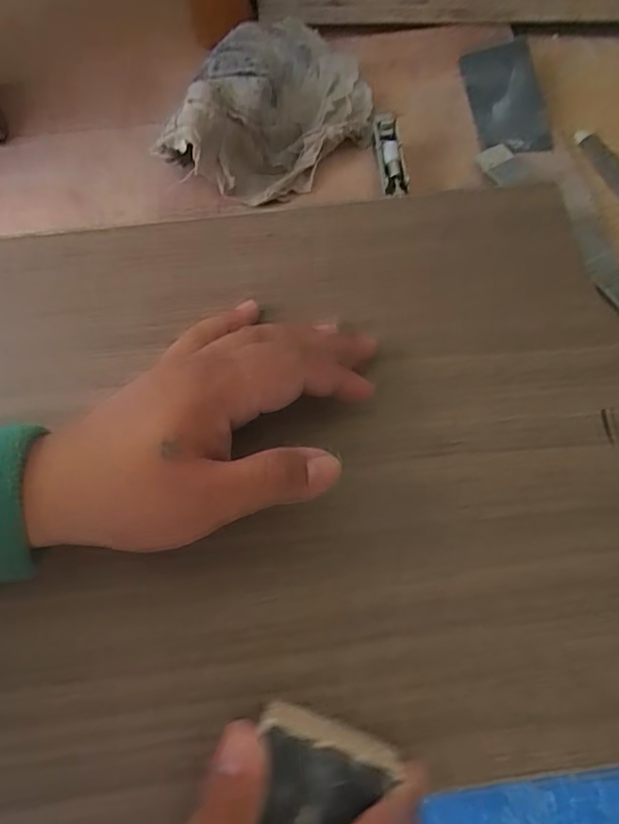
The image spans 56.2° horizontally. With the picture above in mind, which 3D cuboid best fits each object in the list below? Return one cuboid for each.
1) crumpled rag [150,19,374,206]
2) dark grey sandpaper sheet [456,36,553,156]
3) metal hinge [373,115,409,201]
[{"bbox_3d":[-0.021,-0.223,0.399,0.133,0.055,0.177,17,69,7],"label":"crumpled rag"},{"bbox_3d":[0.146,-0.238,0.436,0.051,0.009,0.107,-8,67,10],"label":"dark grey sandpaper sheet"},{"bbox_3d":[0.054,-0.169,0.386,0.018,0.010,0.056,-7,80,-2],"label":"metal hinge"}]

